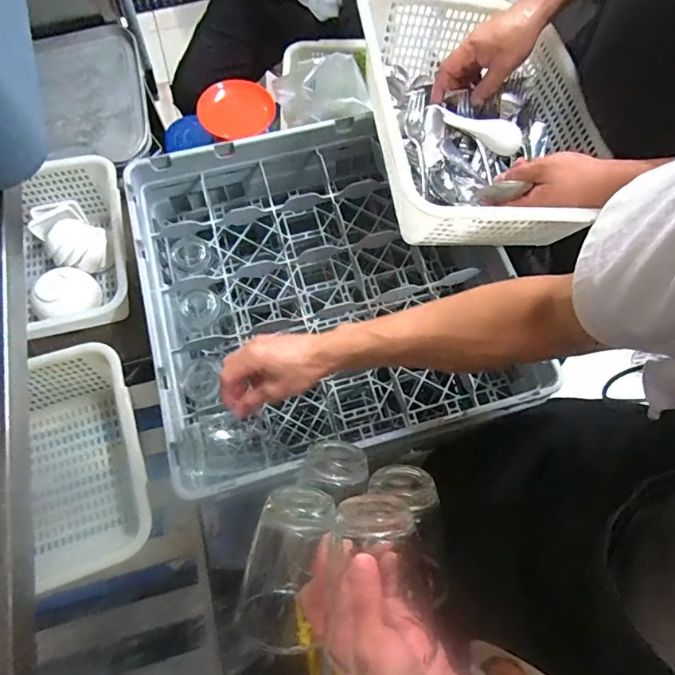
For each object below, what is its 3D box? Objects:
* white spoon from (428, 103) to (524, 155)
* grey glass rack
[{"bbox_3d":[0.191,-0.294,0.617,0.133,0.026,0.032,31,73,9],"label":"white spoon"},{"bbox_3d":[-0.011,-0.067,0.662,0.491,0.142,0.482,-13,72,-6],"label":"grey glass rack"}]

